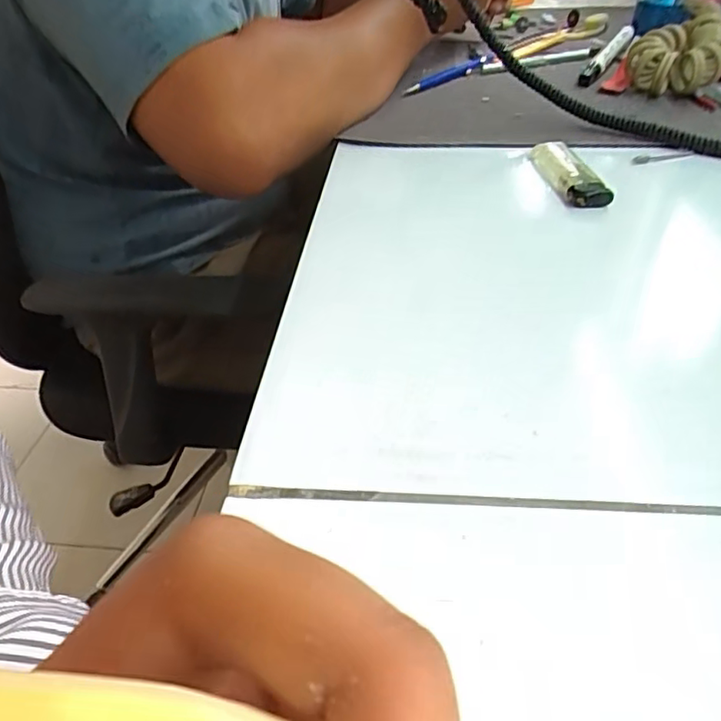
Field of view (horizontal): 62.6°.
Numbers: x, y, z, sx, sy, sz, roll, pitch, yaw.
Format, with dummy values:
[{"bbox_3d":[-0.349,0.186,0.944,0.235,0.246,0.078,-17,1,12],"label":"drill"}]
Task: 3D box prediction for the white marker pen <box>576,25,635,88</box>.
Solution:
[{"bbox_3d":[0.218,-0.270,0.526,0.015,0.015,0.116,23,56,28],"label":"white marker pen"}]

